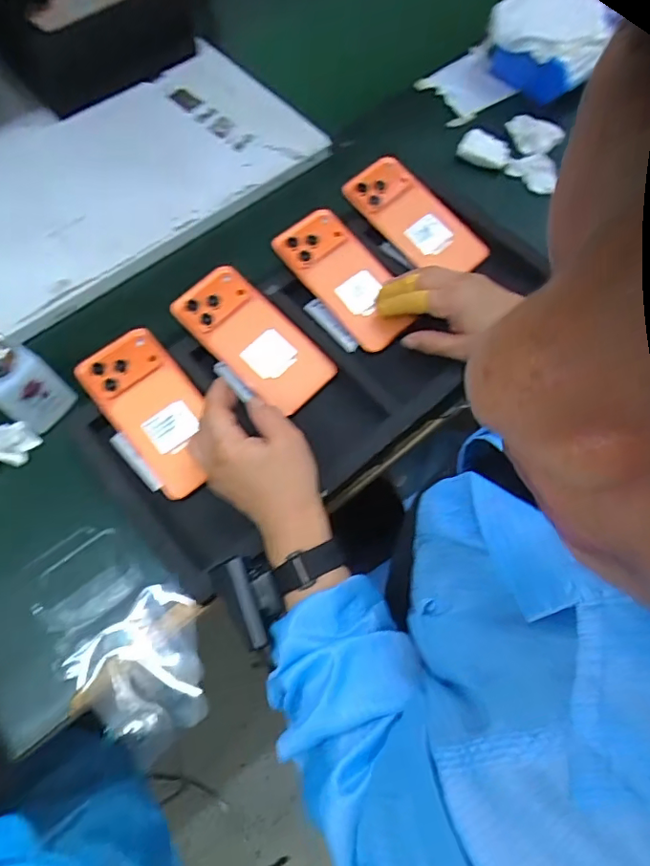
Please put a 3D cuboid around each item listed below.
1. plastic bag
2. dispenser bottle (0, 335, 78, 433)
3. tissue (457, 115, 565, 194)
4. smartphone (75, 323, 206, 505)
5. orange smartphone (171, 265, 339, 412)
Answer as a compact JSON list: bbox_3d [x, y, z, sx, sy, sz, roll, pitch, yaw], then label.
[{"bbox_3d":[-0.160,0.195,0.452,0.107,0.034,0.108,-8,65,-2],"label":"plastic bag"},{"bbox_3d":[-0.288,-0.055,0.482,0.055,0.114,0.056,32,70,15],"label":"dispenser bottle"},{"bbox_3d":[0.242,-0.361,0.671,0.125,0.022,0.099,28,69,14],"label":"tissue"},{"bbox_3d":[-0.159,-0.022,0.507,0.081,0.018,0.161,-38,83,-15],"label":"smartphone"},{"bbox_3d":[-0.070,-0.095,0.536,0.166,0.011,0.080,41,72,2],"label":"orange smartphone"}]

